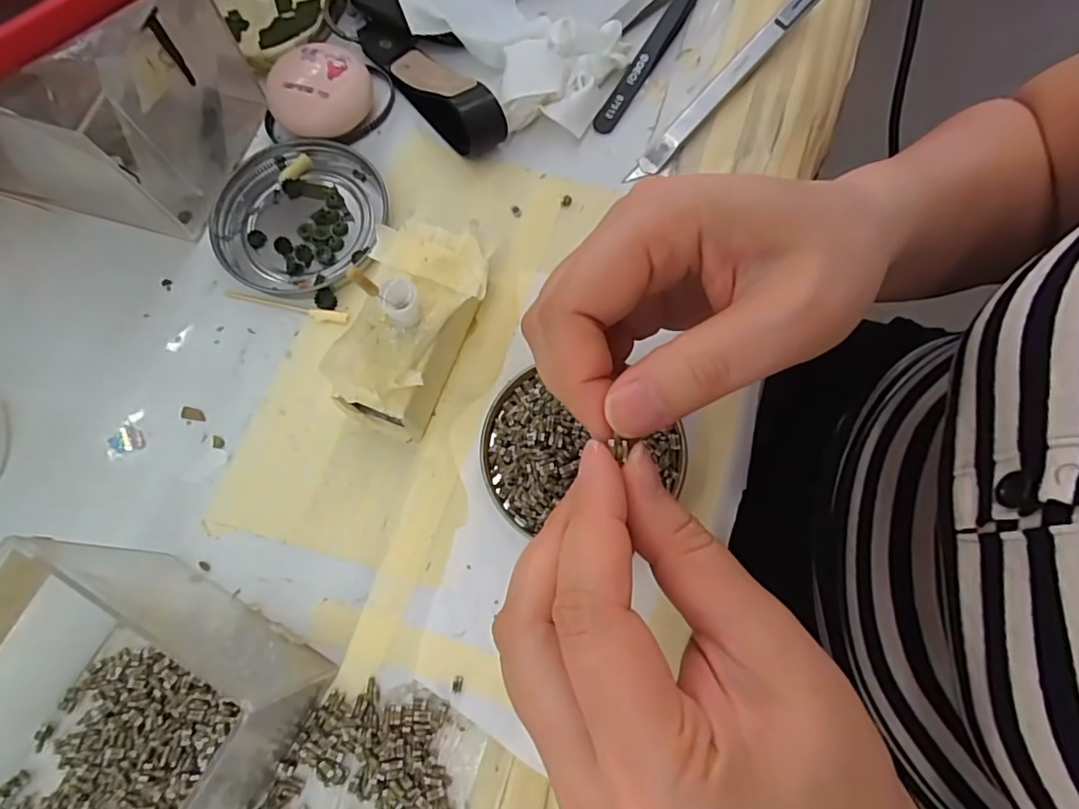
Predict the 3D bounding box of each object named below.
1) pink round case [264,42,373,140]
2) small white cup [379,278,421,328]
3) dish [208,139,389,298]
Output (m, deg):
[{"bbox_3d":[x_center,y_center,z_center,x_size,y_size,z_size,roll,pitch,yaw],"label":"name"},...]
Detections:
[{"bbox_3d":[-0.106,-0.149,0.276,0.048,0.024,0.044,0,74,1],"label":"pink round case"},{"bbox_3d":[-0.051,-0.037,0.212,0.013,0.017,0.011,-12,74,-2],"label":"small white cup"},{"bbox_3d":[-0.112,-0.088,0.267,0.075,0.007,0.077,0,74,1],"label":"dish"}]

